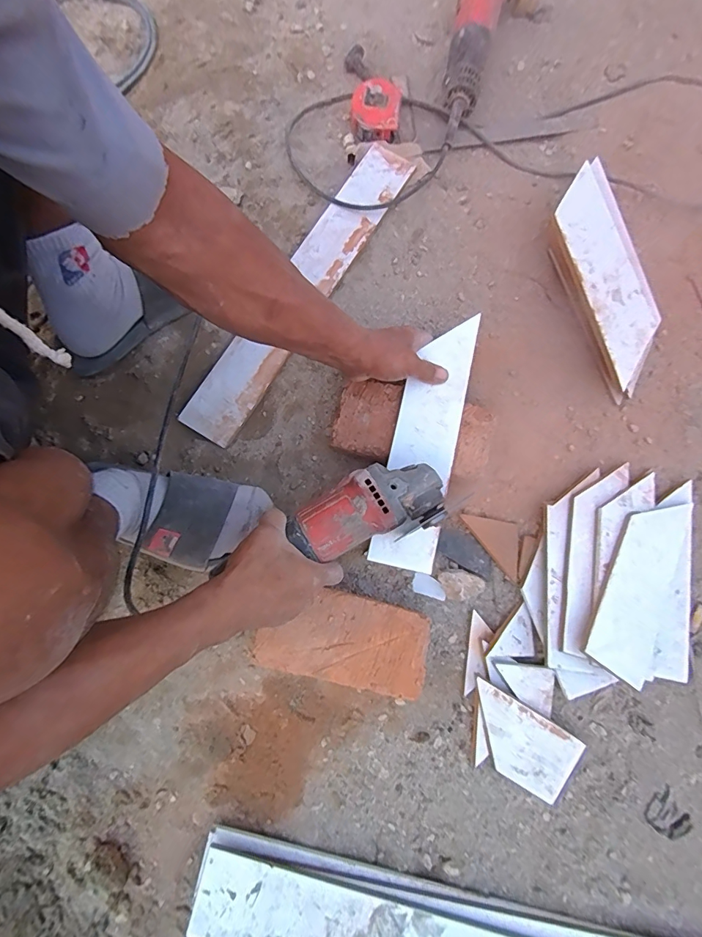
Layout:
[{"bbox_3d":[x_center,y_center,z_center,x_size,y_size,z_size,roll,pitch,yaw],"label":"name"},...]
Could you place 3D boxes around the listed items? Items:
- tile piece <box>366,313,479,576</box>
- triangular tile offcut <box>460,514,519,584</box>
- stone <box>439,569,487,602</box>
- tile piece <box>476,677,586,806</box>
[{"bbox_3d":[0.085,-0.037,0.498,0.072,0.010,0.302,12,80,6],"label":"tile piece"},{"bbox_3d":[0.166,0.094,0.512,0.070,0.009,0.065,9,78,3],"label":"triangular tile offcut"},{"bbox_3d":[0.129,0.135,0.495,0.052,0.028,0.033,-4,77,0],"label":"stone"},{"bbox_3d":[0.177,0.290,0.450,0.130,0.004,0.072,33,88,-1],"label":"tile piece"}]

